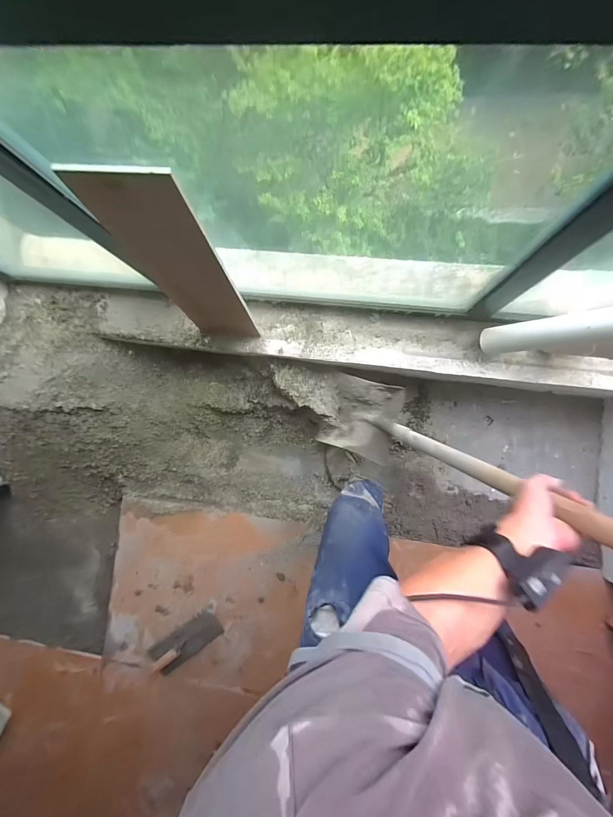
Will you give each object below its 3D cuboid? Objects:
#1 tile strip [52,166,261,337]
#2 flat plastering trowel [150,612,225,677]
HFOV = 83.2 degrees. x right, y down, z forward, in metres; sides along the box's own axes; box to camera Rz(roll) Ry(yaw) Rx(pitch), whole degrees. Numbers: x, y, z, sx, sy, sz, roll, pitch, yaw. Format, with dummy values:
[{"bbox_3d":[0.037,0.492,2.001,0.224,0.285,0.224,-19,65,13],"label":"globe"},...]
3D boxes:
[{"bbox_3d":[-0.277,-0.307,0.824,0.210,0.627,0.016,9,80,7],"label":"tile strip"},{"bbox_3d":[-0.425,0.824,1.214,0.261,0.051,0.120,-29,85,-14],"label":"flat plastering trowel"}]

